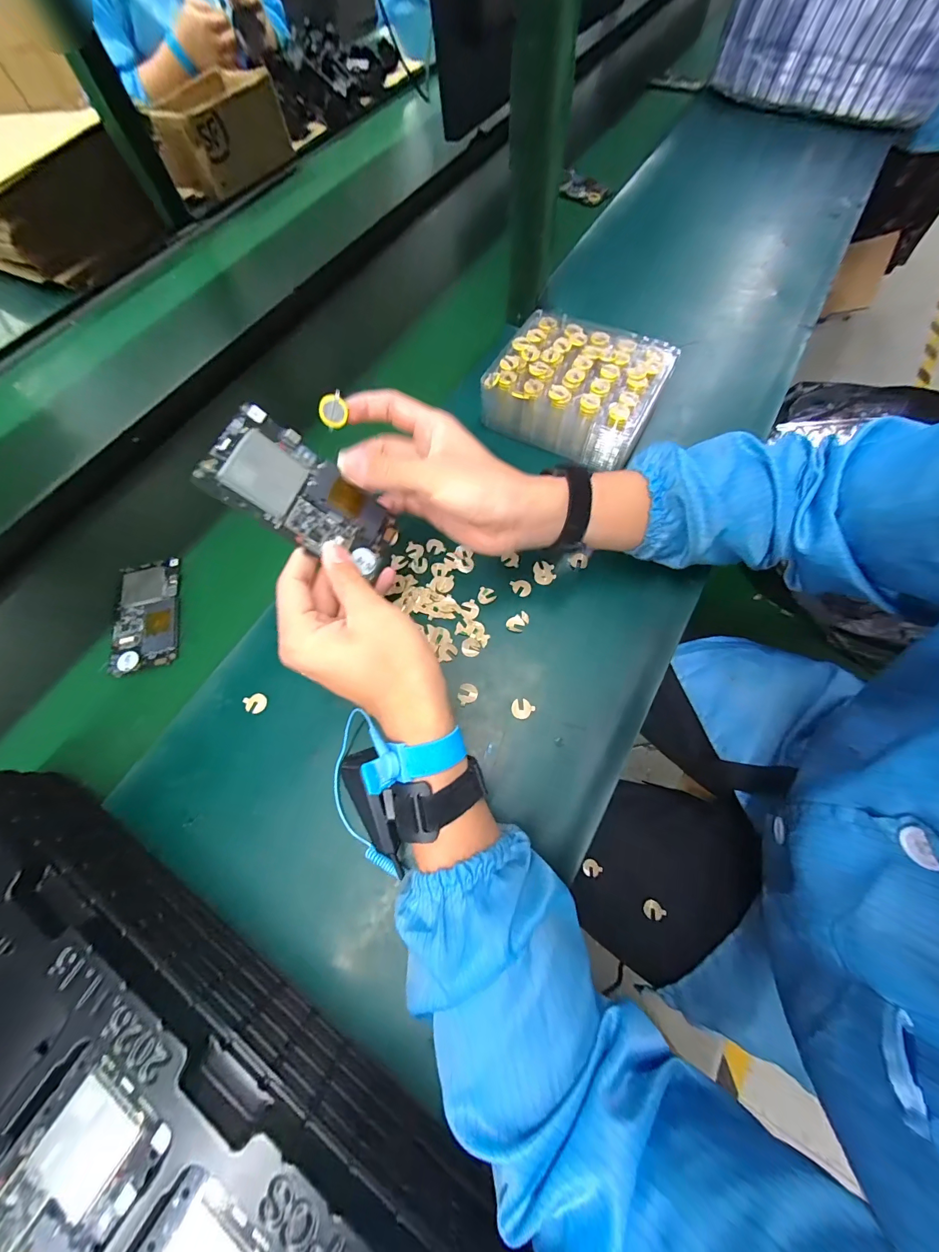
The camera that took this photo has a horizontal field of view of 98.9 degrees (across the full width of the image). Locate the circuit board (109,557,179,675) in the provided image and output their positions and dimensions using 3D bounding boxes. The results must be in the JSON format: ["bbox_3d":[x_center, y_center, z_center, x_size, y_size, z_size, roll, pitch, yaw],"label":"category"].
[{"bbox_3d":[-0.331,-0.013,0.412,0.065,0.007,0.121,-14,66,-2],"label":"circuit board"}]

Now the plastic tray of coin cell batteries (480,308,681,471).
[{"bbox_3d":[0.119,-0.265,0.451,0.185,0.063,0.158,19,69,12],"label":"plastic tray of coin cell batteries"}]

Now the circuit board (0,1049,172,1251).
[{"bbox_3d":[-0.211,0.291,0.196,0.065,0.008,0.127,30,72,16],"label":"circuit board"}]

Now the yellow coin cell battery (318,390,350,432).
[{"bbox_3d":[-0.101,-0.159,0.298,0.021,0.021,0.004,-26,33,1],"label":"yellow coin cell battery"}]

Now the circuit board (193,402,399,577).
[{"bbox_3d":[-0.108,-0.085,0.277,0.005,0.123,0.064,0,64,47],"label":"circuit board"}]

